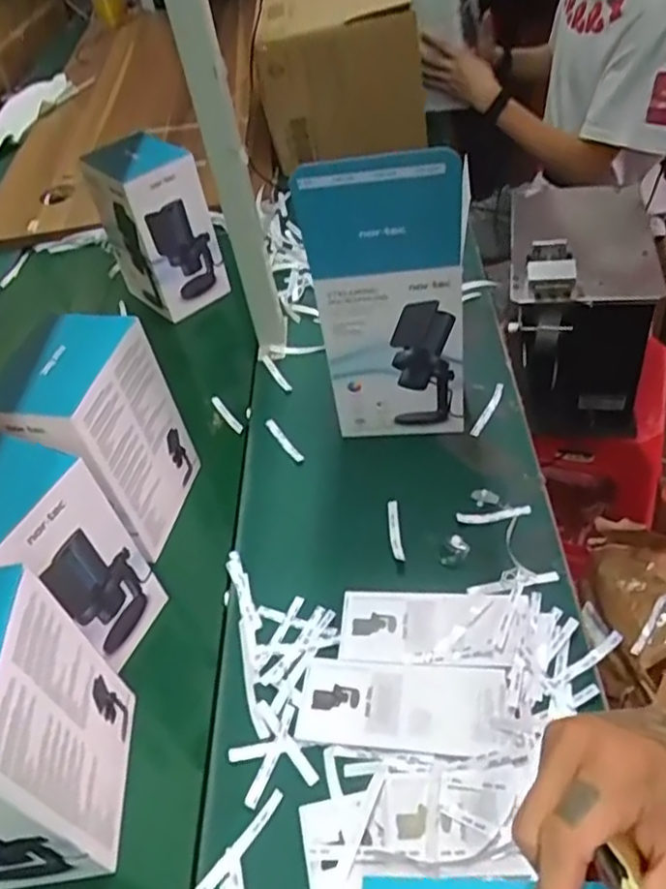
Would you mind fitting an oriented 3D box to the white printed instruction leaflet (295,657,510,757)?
[{"bbox_3d":[0.062,0.229,0.611,0.179,0.006,0.083,1,47,10],"label":"white printed instruction leaflet"}]

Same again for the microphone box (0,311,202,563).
[{"bbox_3d":[-0.241,0.005,0.739,0.093,0.239,0.154,7,49,16],"label":"microphone box"}]

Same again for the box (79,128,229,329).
[{"bbox_3d":[-0.270,-0.339,1.041,0.115,0.216,0.139,-39,53,-24],"label":"box"}]

